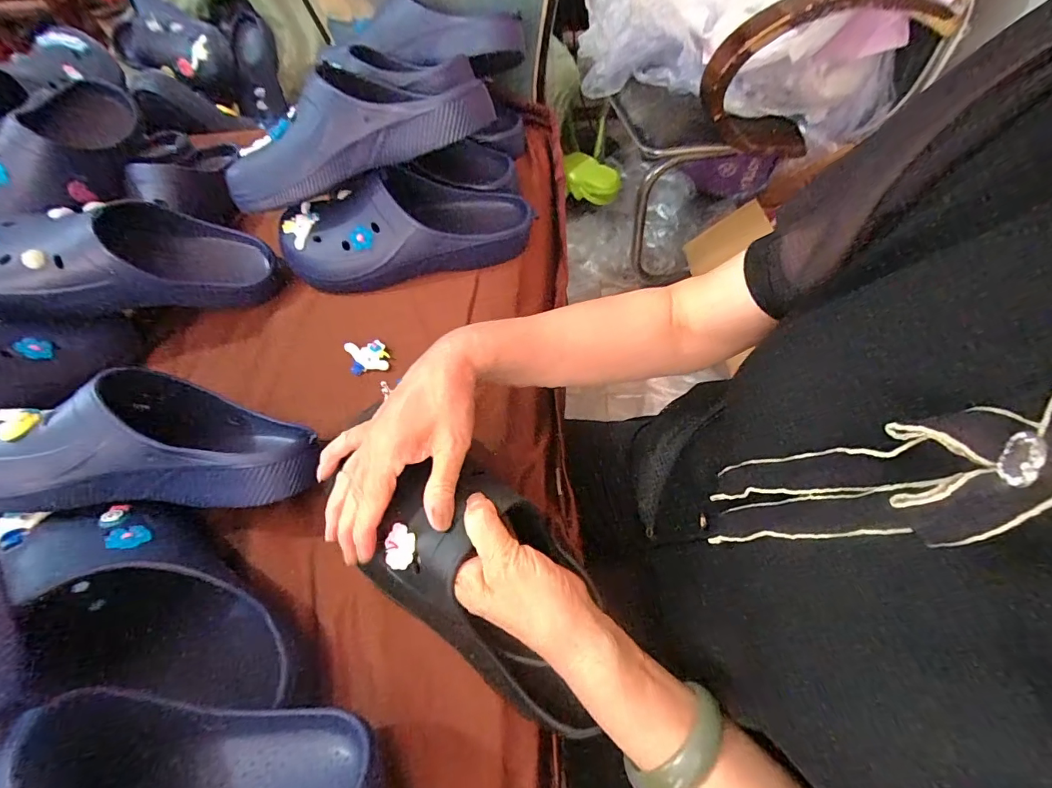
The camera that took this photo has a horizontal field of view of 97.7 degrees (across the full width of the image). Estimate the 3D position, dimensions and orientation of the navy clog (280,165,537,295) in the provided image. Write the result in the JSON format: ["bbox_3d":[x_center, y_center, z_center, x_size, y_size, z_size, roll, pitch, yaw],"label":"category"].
[{"bbox_3d":[-0.137,-0.196,0.527,0.282,0.084,0.107,-12,59,-2],"label":"navy clog"}]

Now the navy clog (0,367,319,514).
[{"bbox_3d":[-0.310,0.043,0.382,0.278,0.108,0.110,-4,59,3],"label":"navy clog"}]

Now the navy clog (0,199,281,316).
[{"bbox_3d":[-0.422,-0.144,0.483,0.277,0.088,0.099,-8,56,-28],"label":"navy clog"}]

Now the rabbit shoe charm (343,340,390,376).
[{"bbox_3d":[-0.166,-0.041,0.480,0.043,0.011,0.040,-14,59,-4],"label":"rabbit shoe charm"}]

